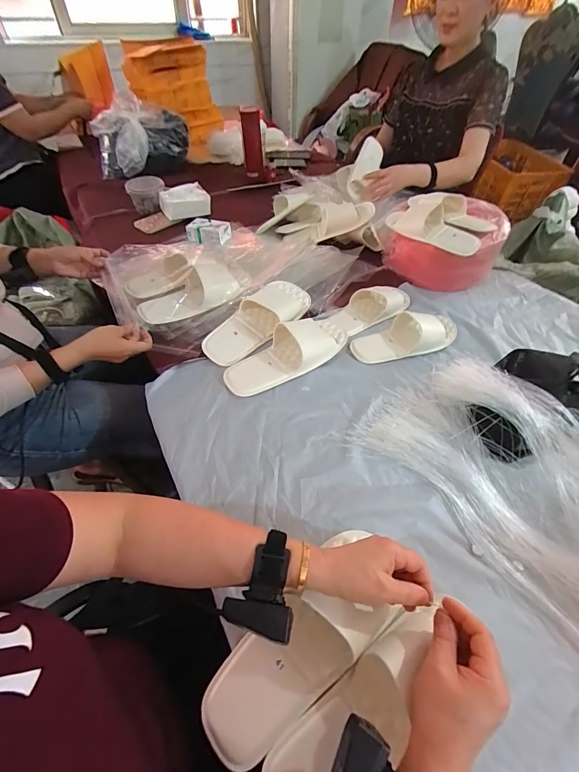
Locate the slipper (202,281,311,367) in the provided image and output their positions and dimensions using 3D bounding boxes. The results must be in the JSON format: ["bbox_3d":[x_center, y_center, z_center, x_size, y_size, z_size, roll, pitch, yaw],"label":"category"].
[{"bbox_3d":[-0.059,-0.144,0.764,0.125,0.048,0.277,32,56,25],"label":"slipper"}]

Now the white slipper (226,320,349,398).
[{"bbox_3d":[-0.003,-0.076,0.709,0.277,0.044,0.120,-25,54,-21],"label":"white slipper"}]

